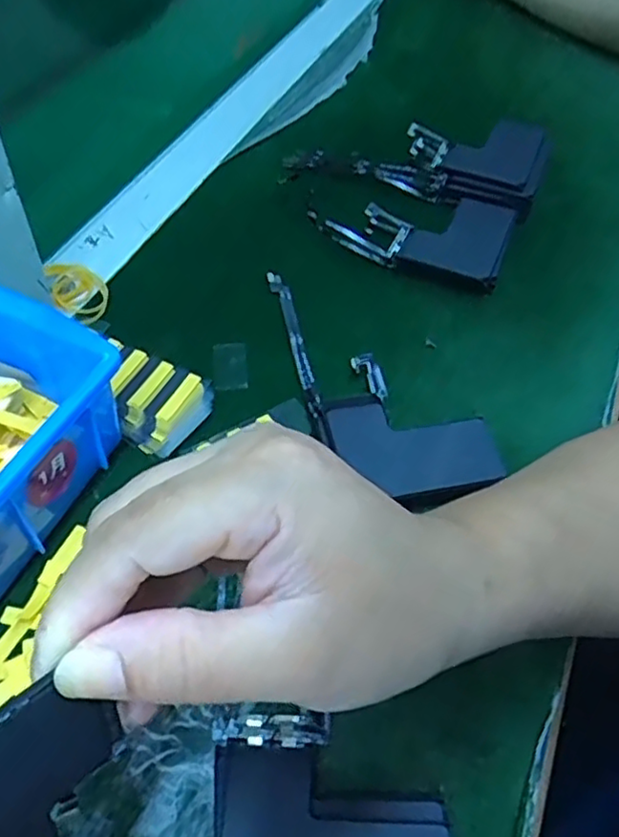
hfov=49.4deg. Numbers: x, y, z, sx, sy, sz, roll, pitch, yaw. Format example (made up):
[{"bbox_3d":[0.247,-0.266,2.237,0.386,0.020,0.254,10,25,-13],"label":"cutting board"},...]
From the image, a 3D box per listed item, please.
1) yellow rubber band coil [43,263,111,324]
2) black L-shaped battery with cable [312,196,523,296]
[{"bbox_3d":[-0.133,-0.074,0.389,0.029,0.010,0.044,-19,56,-17],"label":"yellow rubber band coil"},{"bbox_3d":[0.069,-0.126,0.431,0.115,0.016,0.080,19,54,11],"label":"black L-shaped battery with cable"}]

